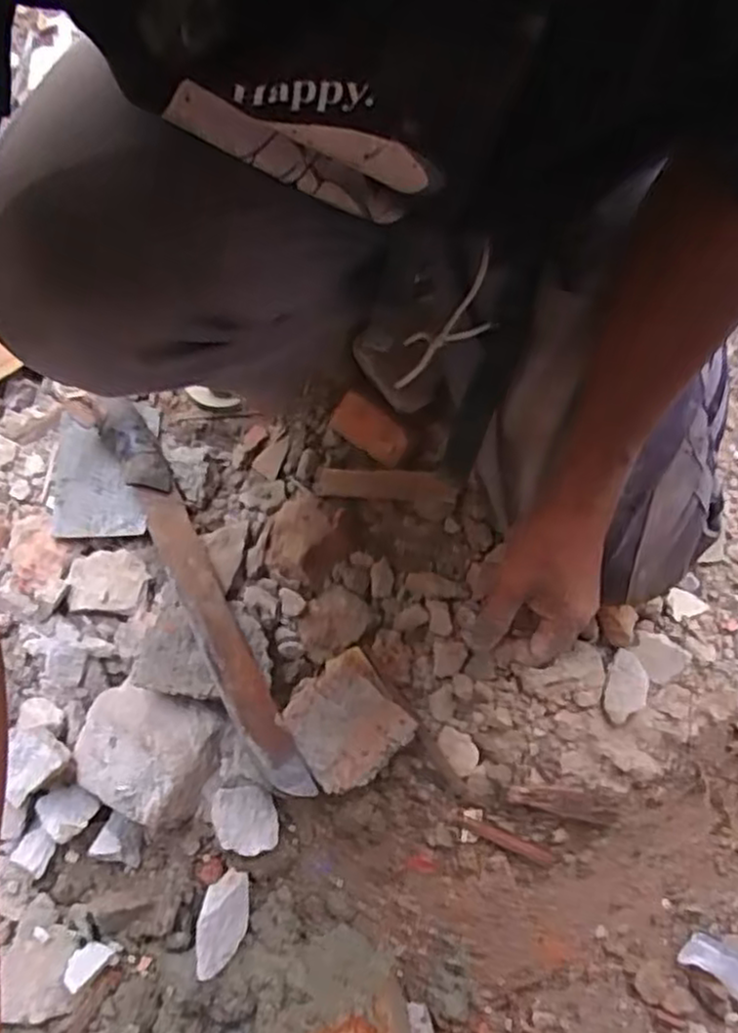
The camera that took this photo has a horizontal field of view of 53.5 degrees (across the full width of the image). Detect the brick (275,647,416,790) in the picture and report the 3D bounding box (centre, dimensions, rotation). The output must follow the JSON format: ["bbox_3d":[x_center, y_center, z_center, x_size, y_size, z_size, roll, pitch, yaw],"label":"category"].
[{"bbox_3d":[-0.019,0.168,0.607,0.088,0.052,0.090,-38,82,-7],"label":"brick"}]

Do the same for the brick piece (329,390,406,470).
[{"bbox_3d":[0.001,-0.078,0.672,0.073,0.031,0.038,37,81,5],"label":"brick piece"}]

